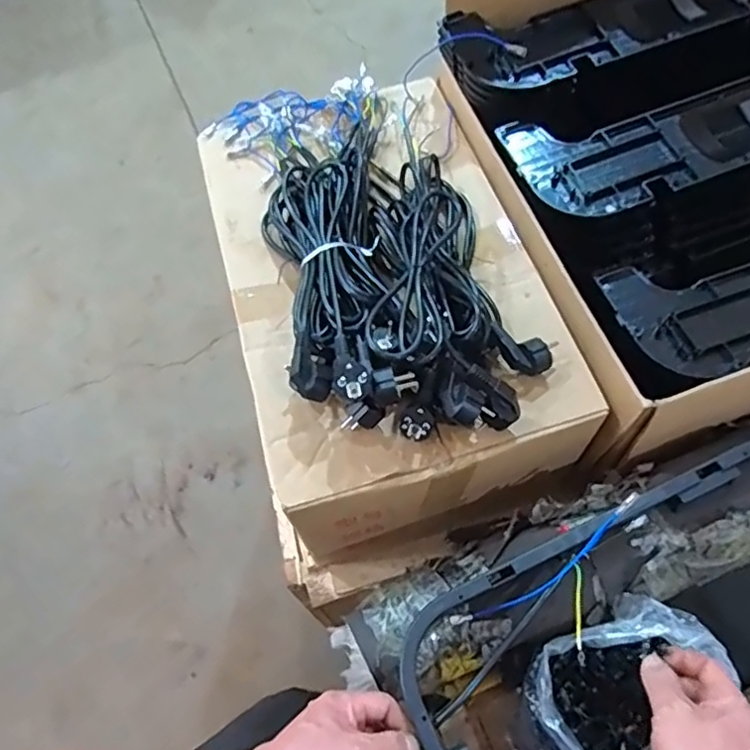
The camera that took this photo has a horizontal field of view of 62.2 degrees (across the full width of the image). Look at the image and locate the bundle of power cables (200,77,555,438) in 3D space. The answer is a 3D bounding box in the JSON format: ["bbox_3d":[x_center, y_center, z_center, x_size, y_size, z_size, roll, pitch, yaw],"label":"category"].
[{"bbox_3d":[-0.014,-0.172,0.701,0.252,0.080,0.548,-19,63,-7],"label":"bundle of power cables"}]

